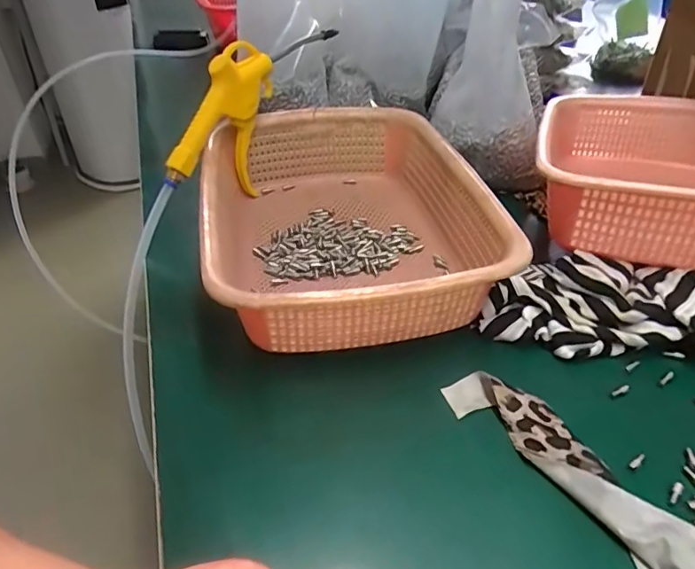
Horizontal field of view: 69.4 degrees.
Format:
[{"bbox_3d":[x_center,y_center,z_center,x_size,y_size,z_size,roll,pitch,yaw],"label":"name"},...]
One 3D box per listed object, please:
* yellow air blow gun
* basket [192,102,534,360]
[{"bbox_3d":[-0.088,-0.166,0.495,0.034,0.123,0.215,22,43,25],"label":"yellow air blow gun"},{"bbox_3d":[-0.006,-0.055,0.428,0.210,0.089,0.290,-9,40,-9],"label":"basket"}]

